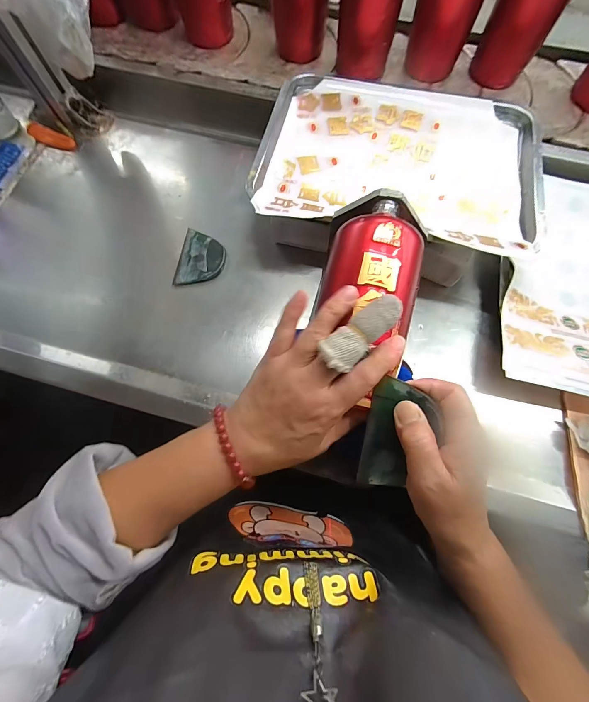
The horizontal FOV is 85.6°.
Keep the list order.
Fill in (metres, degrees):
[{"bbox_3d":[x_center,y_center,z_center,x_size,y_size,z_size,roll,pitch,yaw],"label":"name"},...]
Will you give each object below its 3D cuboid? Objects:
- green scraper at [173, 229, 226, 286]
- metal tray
[{"bbox_3d":[-0.121,-0.121,0.416,0.060,0.007,0.081,4,72,3],"label":"green scraper"},{"bbox_3d":[0.132,-0.256,0.403,0.337,0.039,0.277,10,73,4],"label":"metal tray"}]

